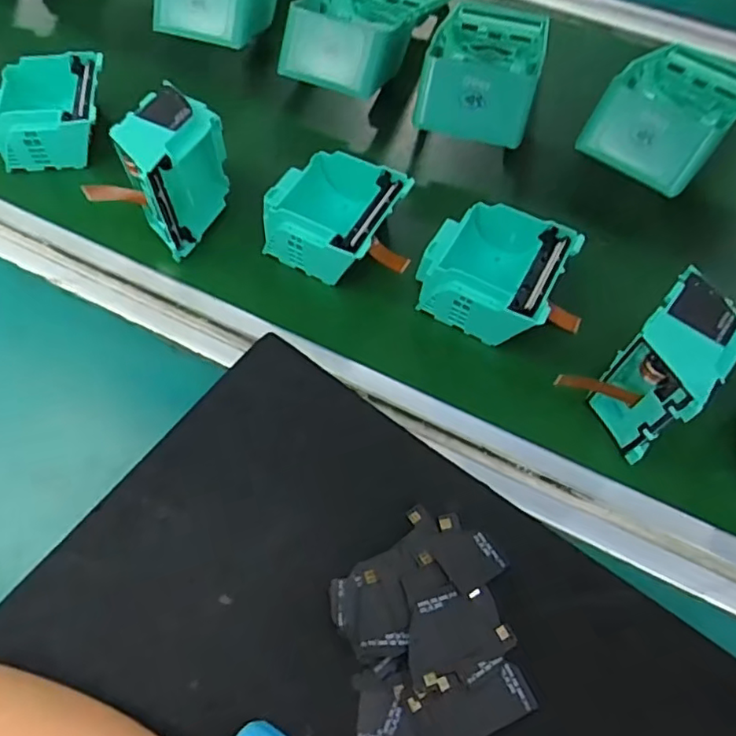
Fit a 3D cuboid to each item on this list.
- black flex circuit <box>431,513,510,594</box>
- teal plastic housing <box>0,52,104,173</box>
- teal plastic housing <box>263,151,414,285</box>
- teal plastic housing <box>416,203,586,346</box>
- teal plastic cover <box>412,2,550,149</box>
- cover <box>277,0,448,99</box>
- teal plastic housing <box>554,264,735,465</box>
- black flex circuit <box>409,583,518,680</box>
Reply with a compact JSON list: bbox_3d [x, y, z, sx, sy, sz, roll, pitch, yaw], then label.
[{"bbox_3d":[0.046,0.086,0.278,0.027,0.004,0.035,-30,64,-20],"label":"black flex circuit"},{"bbox_3d":[-0.227,-0.181,0.416,0.079,0.039,0.076,-5,59,-6],"label":"teal plastic housing"},{"bbox_3d":[-0.018,-0.096,0.368,0.087,0.040,0.071,25,60,12],"label":"teal plastic housing"},{"bbox_3d":[0.076,-0.060,0.354,0.080,0.036,0.076,29,61,14],"label":"teal plastic housing"},{"bbox_3d":[0.094,-0.246,0.453,0.084,0.045,0.184,15,59,6],"label":"teal plastic cover"},{"bbox_3d":[-0.003,-0.290,0.473,0.098,0.045,0.182,22,59,10],"label":"cover"},{"bbox_3d":[0.151,-0.001,0.305,0.067,0.074,0.057,-34,66,-22],"label":"teal plastic housing"},{"bbox_3d":[0.039,0.115,0.262,0.047,0.005,0.030,-11,60,-10],"label":"black flex circuit"}]

